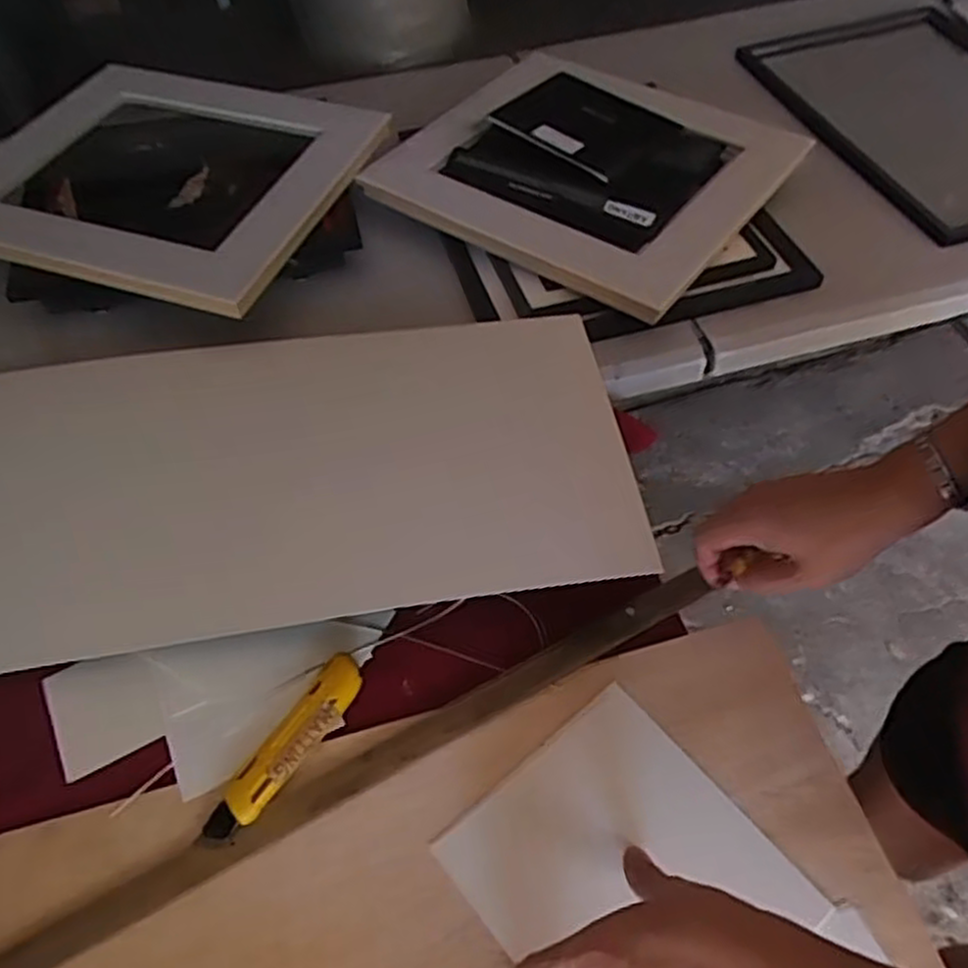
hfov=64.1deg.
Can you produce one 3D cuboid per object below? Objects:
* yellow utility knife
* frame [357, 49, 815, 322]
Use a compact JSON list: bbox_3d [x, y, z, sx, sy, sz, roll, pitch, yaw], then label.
[{"bbox_3d":[-0.138,0.185,0.542,0.032,0.020,0.147,30,60,19],"label":"yellow utility knife"},{"bbox_3d":[0.118,-0.386,0.920,0.410,0.042,0.392,32,61,20],"label":"frame"}]

